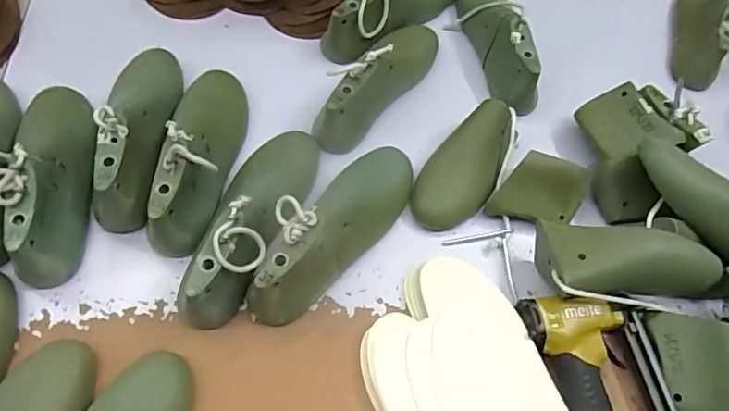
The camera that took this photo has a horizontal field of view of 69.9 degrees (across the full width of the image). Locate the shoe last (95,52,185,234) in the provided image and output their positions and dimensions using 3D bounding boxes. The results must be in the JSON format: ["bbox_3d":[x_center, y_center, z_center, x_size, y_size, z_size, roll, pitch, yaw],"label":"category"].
[{"bbox_3d":[-0.260,-0.095,0.597,0.077,0.087,0.251,-5,62,-6],"label":"shoe last"}]

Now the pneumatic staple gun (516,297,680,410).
[{"bbox_3d":[0.251,0.186,0.507,0.127,0.042,0.228,-17,64,-12],"label":"pneumatic staple gun"}]

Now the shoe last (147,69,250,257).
[{"bbox_3d":[-0.184,-0.070,0.583,0.071,0.099,0.243,2,61,-3],"label":"shoe last"}]

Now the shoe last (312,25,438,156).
[{"bbox_3d":[0.020,-0.176,0.669,0.074,0.093,0.255,32,64,13],"label":"shoe last"}]

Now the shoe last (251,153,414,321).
[{"bbox_3d":[-0.028,0.015,0.555,0.076,0.091,0.255,35,65,15],"label":"shoe last"}]

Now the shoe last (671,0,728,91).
[{"bbox_3d":[0.519,-0.296,0.779,0.068,0.087,0.268,23,62,9],"label":"shoe last"}]

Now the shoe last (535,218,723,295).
[{"bbox_3d":[0.270,0.052,0.538,0.168,0.066,0.081,2,60,-5],"label":"shoe last"}]

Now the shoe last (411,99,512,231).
[{"bbox_3d":[0.119,-0.048,0.625,0.084,0.071,0.167,28,63,11],"label":"shoe last"}]

